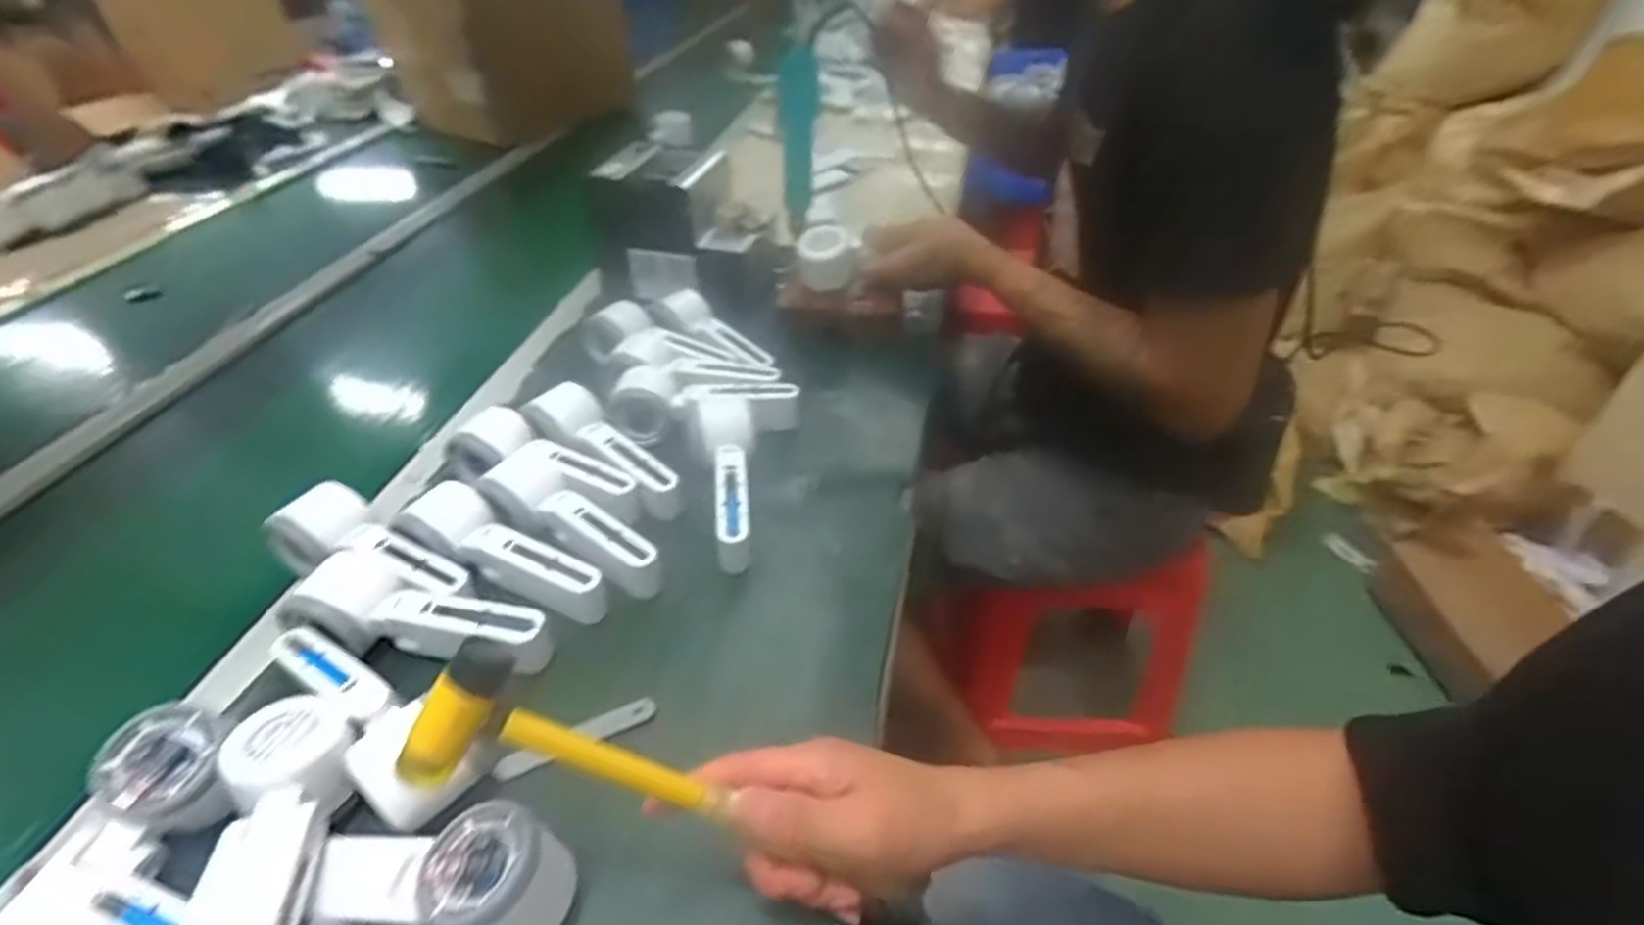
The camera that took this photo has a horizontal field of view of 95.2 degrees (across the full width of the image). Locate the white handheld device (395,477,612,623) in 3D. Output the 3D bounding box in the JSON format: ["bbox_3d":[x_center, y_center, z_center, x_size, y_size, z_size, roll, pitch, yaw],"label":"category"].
[{"bbox_3d":[-0.227,0.067,0.539,0.161,0.044,0.052,27,43,11],"label":"white handheld device"}]

